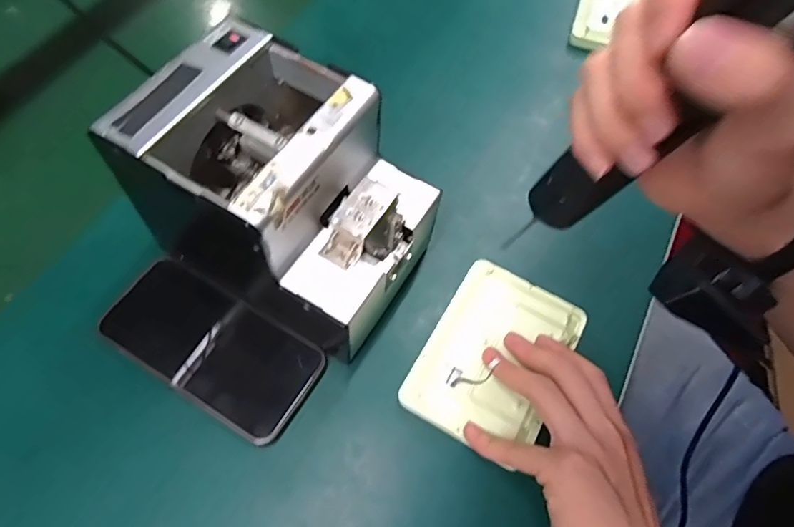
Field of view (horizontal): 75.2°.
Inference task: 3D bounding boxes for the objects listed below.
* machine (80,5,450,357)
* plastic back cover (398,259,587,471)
[{"bbox_3d":[-0.071,-0.046,0.364,0.169,0.151,0.130,27,64,13],"label":"machine"},{"bbox_3d":[0.074,0.066,0.385,0.095,0.010,0.134,28,64,14],"label":"plastic back cover"}]

